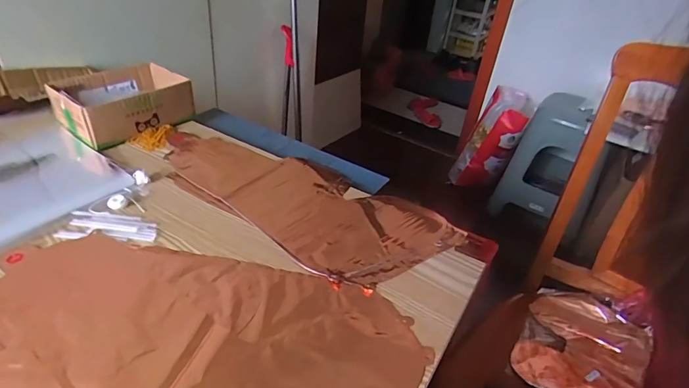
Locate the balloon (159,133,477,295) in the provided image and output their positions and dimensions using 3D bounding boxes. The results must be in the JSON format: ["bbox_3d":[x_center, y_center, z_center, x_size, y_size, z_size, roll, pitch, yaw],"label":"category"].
[{"bbox_3d":[-0.072,-0.003,0.614,0.438,0.014,0.203,28,40,28],"label":"balloon"}]

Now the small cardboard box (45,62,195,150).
[{"bbox_3d":[-0.363,-0.153,0.707,0.148,0.069,0.186,28,40,28],"label":"small cardboard box"}]

